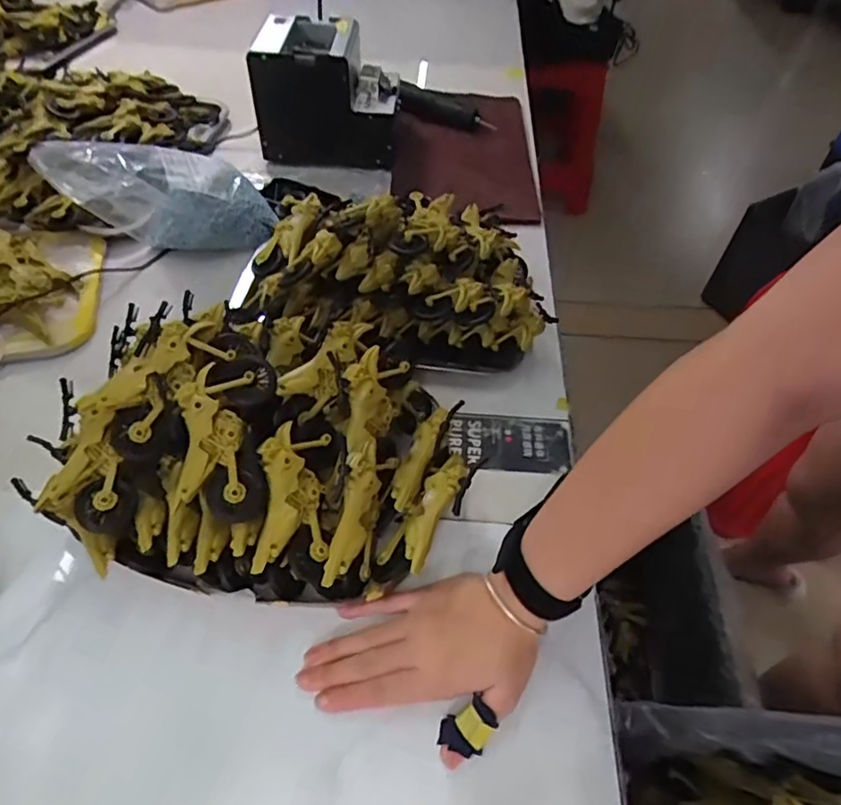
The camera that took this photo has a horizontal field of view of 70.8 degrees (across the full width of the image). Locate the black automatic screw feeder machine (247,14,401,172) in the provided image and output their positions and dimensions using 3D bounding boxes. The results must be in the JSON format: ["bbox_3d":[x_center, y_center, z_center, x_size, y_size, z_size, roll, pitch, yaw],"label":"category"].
[{"bbox_3d":[-0.117,-0.409,0.788,0.174,0.133,0.126,8,52,4],"label":"black automatic screw feeder machine"}]

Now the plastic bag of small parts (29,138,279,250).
[{"bbox_3d":[-0.282,-0.213,0.651,0.242,0.106,0.079,6,46,-33],"label":"plastic bag of small parts"}]

